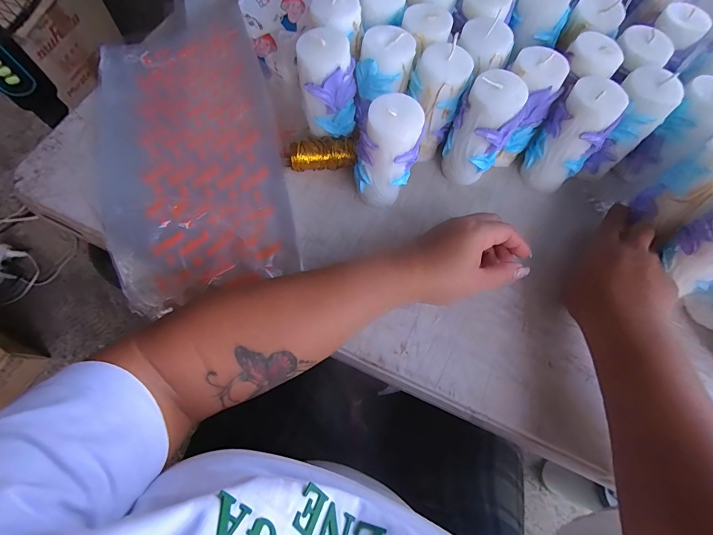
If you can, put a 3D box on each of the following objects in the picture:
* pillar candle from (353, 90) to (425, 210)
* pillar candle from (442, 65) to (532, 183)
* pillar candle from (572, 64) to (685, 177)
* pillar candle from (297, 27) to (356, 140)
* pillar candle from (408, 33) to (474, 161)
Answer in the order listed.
[{"bbox_3d":[0.029,-0.098,0.347,0.044,0.111,0.044,35,72,10],"label":"pillar candle"},{"bbox_3d":[0.117,-0.128,0.361,0.052,0.111,0.043,25,71,7],"label":"pillar candle"},{"bbox_3d":[0.262,-0.135,0.372,0.043,0.108,0.044,1,69,-2],"label":"pillar candle"},{"bbox_3d":[-0.027,-0.169,0.362,0.051,0.094,0.043,-3,69,-3],"label":"pillar candle"},{"bbox_3d":[0.074,-0.158,0.370,0.044,0.109,0.044,1,69,-2],"label":"pillar candle"}]

